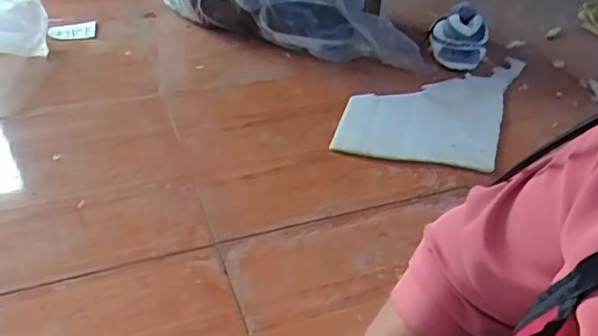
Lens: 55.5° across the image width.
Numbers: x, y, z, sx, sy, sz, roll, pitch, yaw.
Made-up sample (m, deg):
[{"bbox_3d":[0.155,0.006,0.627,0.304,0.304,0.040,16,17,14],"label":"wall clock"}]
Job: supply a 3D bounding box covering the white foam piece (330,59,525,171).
[{"bbox_3d":[0.377,-0.190,1.606,0.398,0.029,0.631,19,40,14],"label":"white foam piece"}]

